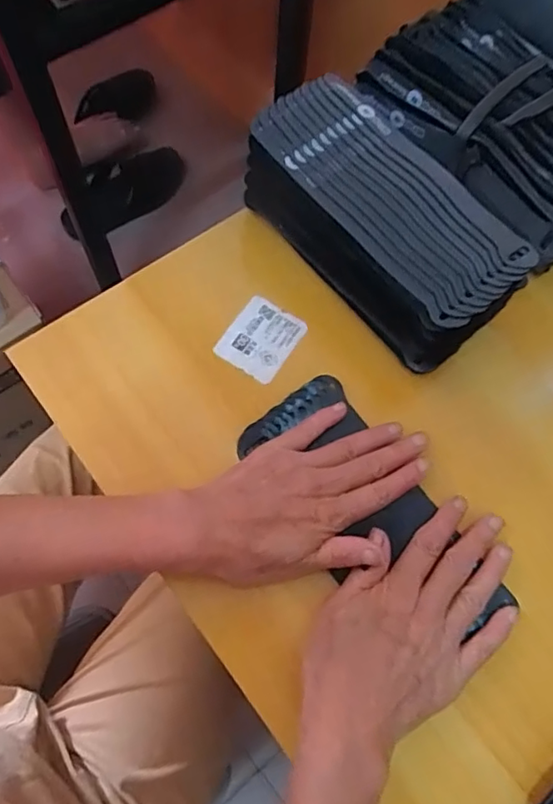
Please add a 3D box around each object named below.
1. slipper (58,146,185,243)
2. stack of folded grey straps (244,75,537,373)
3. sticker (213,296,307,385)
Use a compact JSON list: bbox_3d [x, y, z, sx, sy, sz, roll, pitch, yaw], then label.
[{"bbox_3d":[-0.286,-0.387,1.052,0.245,0.061,0.100,-29,74,-13],"label":"slipper"},{"bbox_3d":[0.072,-0.126,0.402,0.111,0.066,0.204,-29,74,-13],"label":"stack of folded grey straps"},{"bbox_3d":[-0.012,-0.047,0.421,0.049,0.004,0.058,32,71,9],"label":"sticker"}]

